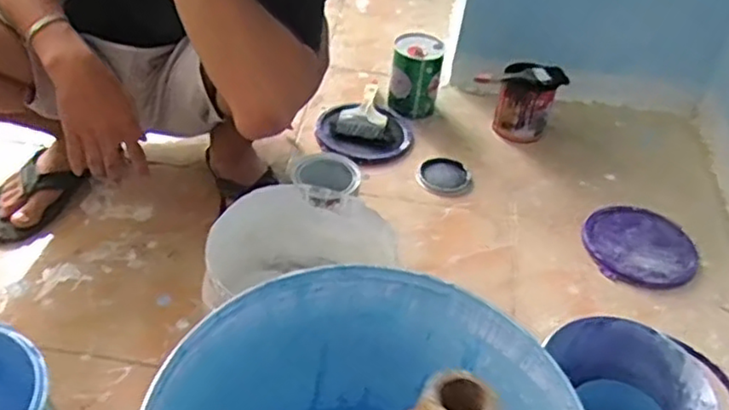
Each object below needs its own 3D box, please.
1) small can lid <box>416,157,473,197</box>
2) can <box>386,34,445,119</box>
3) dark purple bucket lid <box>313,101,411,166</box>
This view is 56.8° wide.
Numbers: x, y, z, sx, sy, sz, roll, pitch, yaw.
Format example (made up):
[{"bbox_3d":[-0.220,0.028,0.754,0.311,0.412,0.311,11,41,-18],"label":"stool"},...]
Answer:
[{"bbox_3d":[0.148,-0.052,1.229,0.097,0.015,0.103,4,42,-3],"label":"small can lid"},{"bbox_3d":[0.101,-0.251,1.342,0.098,0.142,0.101,9,42,2],"label":"can"},{"bbox_3d":[0.004,-0.145,1.307,0.177,0.027,0.165,4,42,-3],"label":"dark purple bucket lid"}]

